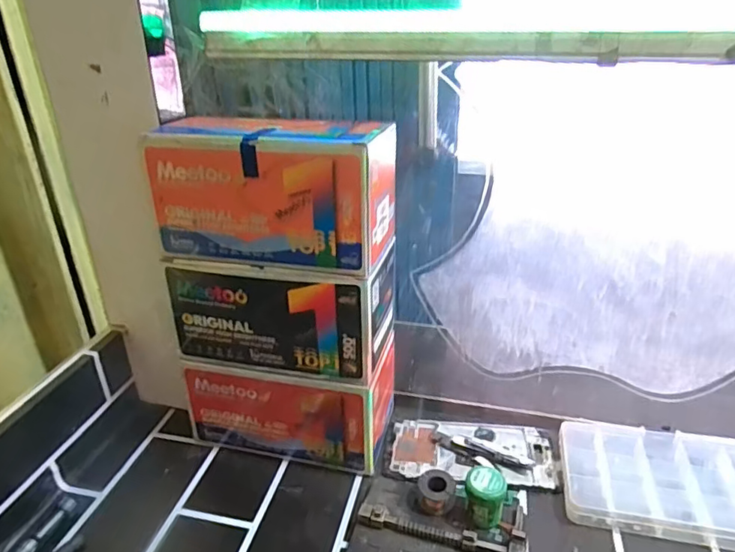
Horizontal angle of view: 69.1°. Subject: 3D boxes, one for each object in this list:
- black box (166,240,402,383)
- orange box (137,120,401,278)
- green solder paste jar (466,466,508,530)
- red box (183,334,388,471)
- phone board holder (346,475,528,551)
[{"bbox_3d":[-0.071,0.022,0.462,0.178,0.092,0.085,5,28,12],"label":"black box"},{"bbox_3d":[-0.068,-0.069,0.422,0.185,0.097,0.085,5,28,12],"label":"orange box"},{"bbox_3d":[0.092,0.173,0.417,0.030,0.037,0.025,8,29,16],"label":"green solder paste jar"},{"bbox_3d":[-0.069,0.111,0.504,0.178,0.097,0.086,5,28,12],"label":"red box"},{"bbox_3d":[0.053,0.201,0.409,0.128,0.023,0.084,10,29,20],"label":"phone board holder"}]

